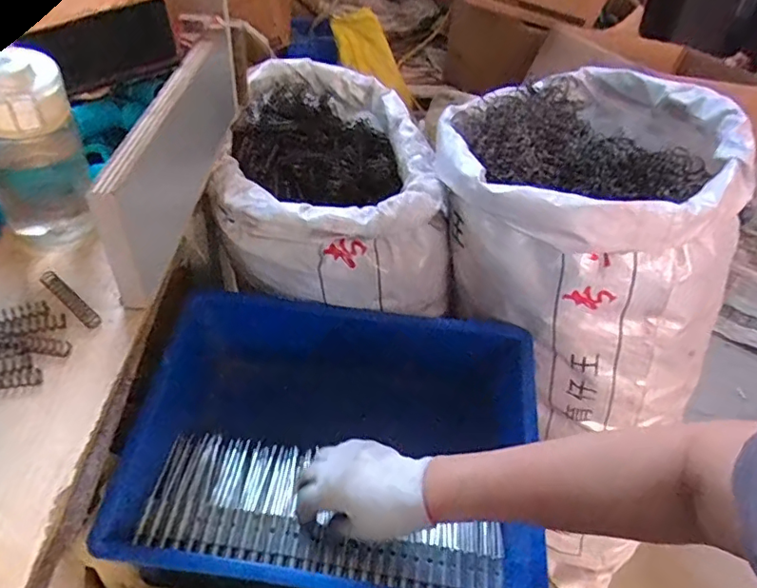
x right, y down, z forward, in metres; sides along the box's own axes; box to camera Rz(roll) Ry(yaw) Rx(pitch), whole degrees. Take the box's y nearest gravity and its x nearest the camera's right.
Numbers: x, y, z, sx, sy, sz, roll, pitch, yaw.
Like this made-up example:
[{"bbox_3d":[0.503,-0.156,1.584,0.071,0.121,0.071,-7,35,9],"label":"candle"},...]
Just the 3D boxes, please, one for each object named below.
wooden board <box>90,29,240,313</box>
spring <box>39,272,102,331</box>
[{"bbox_3d":[-0.193,-0.157,0.534,0.028,0.120,0.388,2,42,-4],"label":"wooden board"},{"bbox_3d":[-0.247,0.003,0.430,0.075,0.010,0.014,30,47,25],"label":"spring"}]

